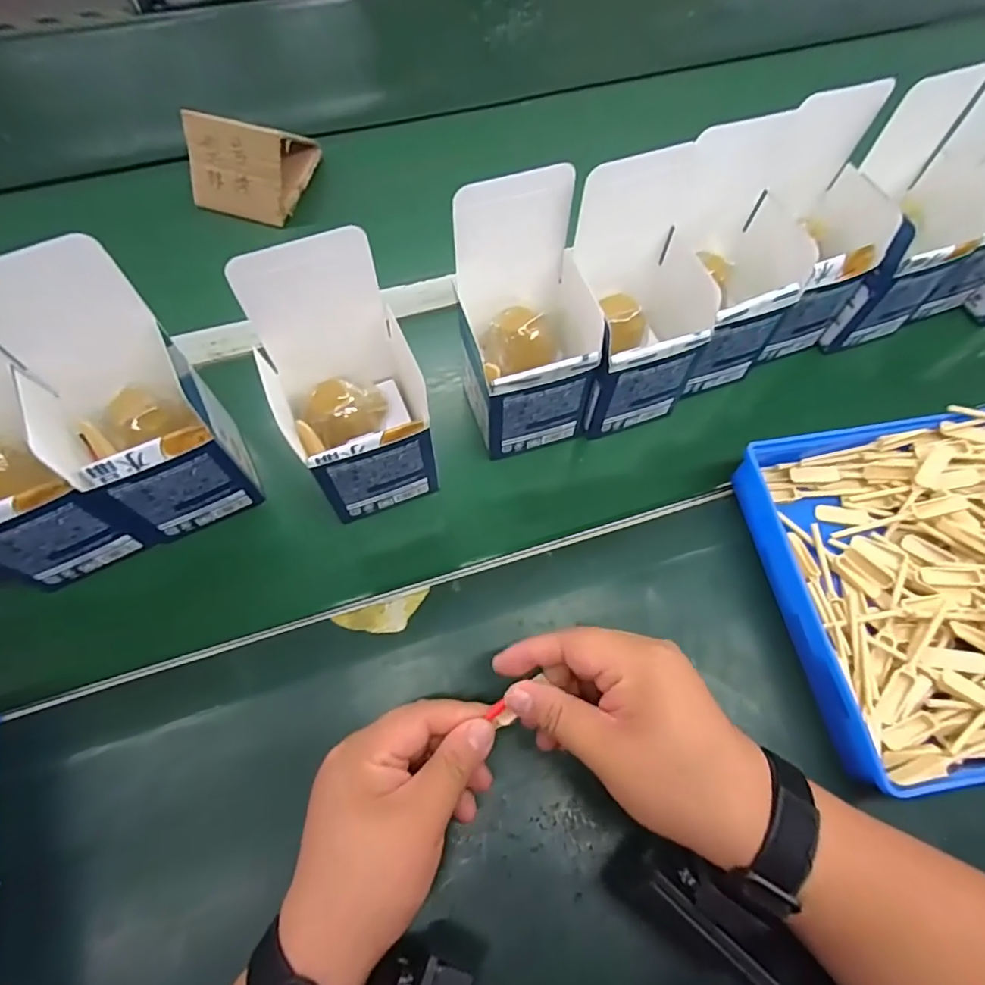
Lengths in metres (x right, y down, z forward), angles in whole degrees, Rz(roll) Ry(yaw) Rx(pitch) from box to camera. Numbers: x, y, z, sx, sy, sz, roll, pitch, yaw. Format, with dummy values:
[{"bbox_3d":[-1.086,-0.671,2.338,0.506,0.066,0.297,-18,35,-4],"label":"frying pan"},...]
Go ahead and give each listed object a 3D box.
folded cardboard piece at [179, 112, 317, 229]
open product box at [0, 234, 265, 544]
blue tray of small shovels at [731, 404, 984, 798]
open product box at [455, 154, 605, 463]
[{"bbox_3d":[-0.250,-0.345,0.547,0.098,0.072,0.099,14,66,6],"label":"folded cardboard piece"},{"bbox_3d":[-0.235,-0.059,0.352,0.095,0.169,0.108,-26,68,-12],"label":"open product box"},{"bbox_3d":[0.357,0.052,0.374,0.313,0.054,0.234,-7,65,-4],"label":"blue tray of small shovels"},{"bbox_3d":[0.024,-0.118,0.382,0.095,0.167,0.110,-7,65,-4],"label":"open product box"}]

